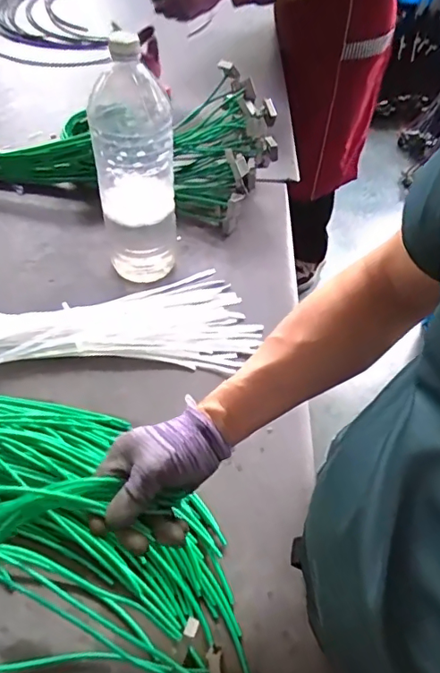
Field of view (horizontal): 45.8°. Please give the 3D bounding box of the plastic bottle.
[{"bbox_3d":[-0.109,-0.200,0.674,0.093,0.304,0.103,-9,54,-10],"label":"plastic bottle"}]

